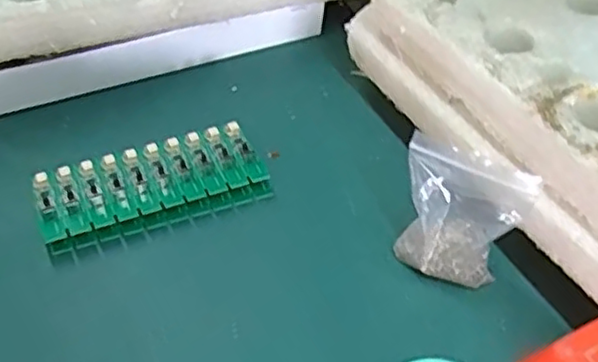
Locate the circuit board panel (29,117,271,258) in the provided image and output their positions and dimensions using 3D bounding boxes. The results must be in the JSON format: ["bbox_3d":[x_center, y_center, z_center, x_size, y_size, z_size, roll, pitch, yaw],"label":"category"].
[{"bbox_3d":[-0.094,-0.001,0.422,0.137,0.014,0.060,-16,51,-16],"label":"circuit board panel"}]

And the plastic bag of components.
[{"bbox_3d":[0.087,0.022,0.368,0.065,0.090,0.033,23,52,18],"label":"plastic bag of components"}]

